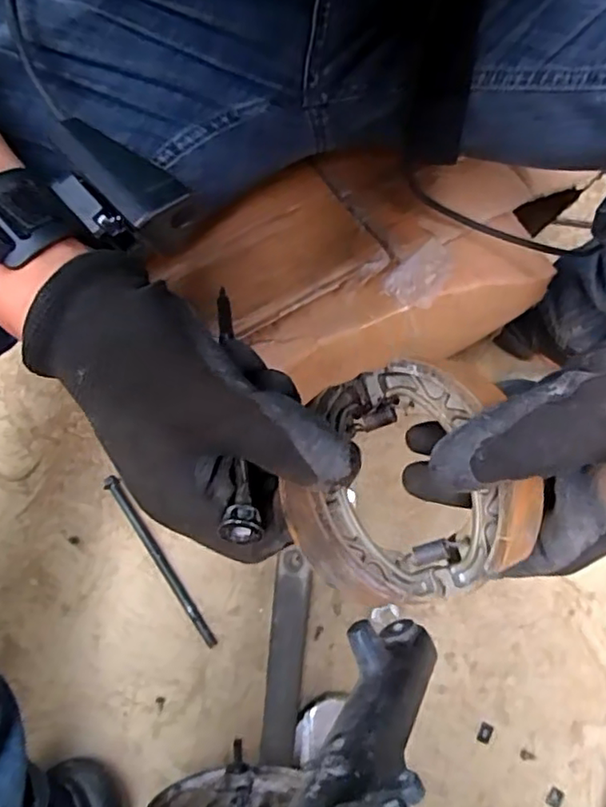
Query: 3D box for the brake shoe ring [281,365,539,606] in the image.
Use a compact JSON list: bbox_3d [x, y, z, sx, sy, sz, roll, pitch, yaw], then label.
[{"bbox_3d":[0.036,0.030,0.237,0.094,0.038,0.099,-39,75,8],"label":"brake shoe ring"}]

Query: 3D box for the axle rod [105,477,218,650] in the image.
[{"bbox_3d":[-0.140,0.151,0.581,0.012,0.012,0.190,-33,79,-8],"label":"axle rod"}]

